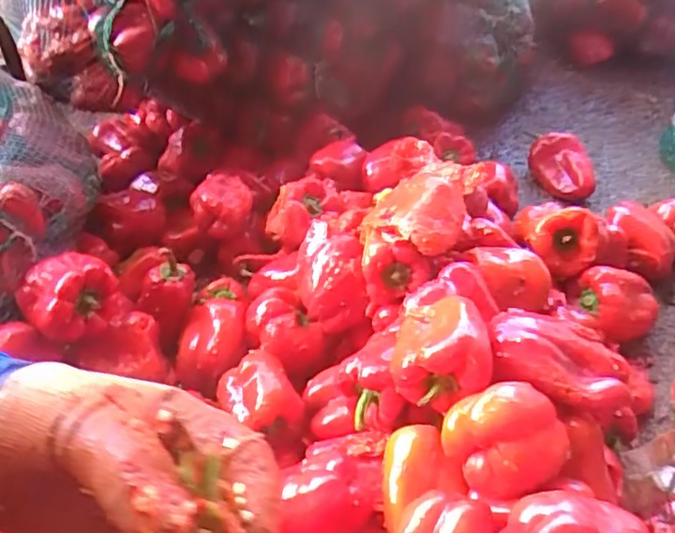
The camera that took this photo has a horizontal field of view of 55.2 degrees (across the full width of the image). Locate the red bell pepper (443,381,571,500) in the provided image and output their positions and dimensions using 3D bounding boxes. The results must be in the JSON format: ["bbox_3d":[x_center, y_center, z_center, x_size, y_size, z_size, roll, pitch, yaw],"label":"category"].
[{"bbox_3d":[0.143,0.140,0.540,0.083,0.070,0.094,-29,50,-26],"label":"red bell pepper"}]

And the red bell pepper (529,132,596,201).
[{"bbox_3d":[0.391,-0.169,1.132,0.099,0.079,0.119,5,44,6],"label":"red bell pepper"}]

